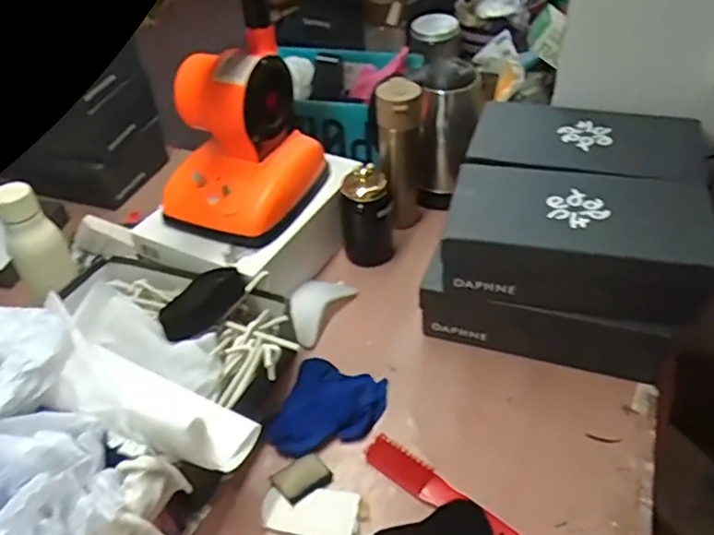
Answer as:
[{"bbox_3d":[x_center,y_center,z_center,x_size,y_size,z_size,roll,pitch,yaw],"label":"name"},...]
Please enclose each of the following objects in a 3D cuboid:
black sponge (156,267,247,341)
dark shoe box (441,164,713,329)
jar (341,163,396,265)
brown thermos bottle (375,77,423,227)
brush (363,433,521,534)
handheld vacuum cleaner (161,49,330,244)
[{"bbox_3d":[-0.181,0.035,0.727,0.036,0.042,0.119,30,53,32],"label":"black sponge"},{"bbox_3d":[0.264,-0.037,0.740,0.293,0.092,0.163,9,45,15],"label":"dark shoe box"},{"bbox_3d":[0.016,-0.086,0.933,0.078,0.161,0.082,-1,43,4],"label":"jar"},{"bbox_3d":[0.068,-0.172,0.951,0.064,0.242,0.068,4,43,10],"label":"brown thermos bottle"},{"bbox_3d":[0.092,0.246,0.664,0.189,0.015,0.039,27,52,30],"label":"brush"},{"bbox_3d":[-0.165,-0.177,0.839,0.168,0.193,0.202,16,47,21],"label":"handheld vacuum cleaner"}]

